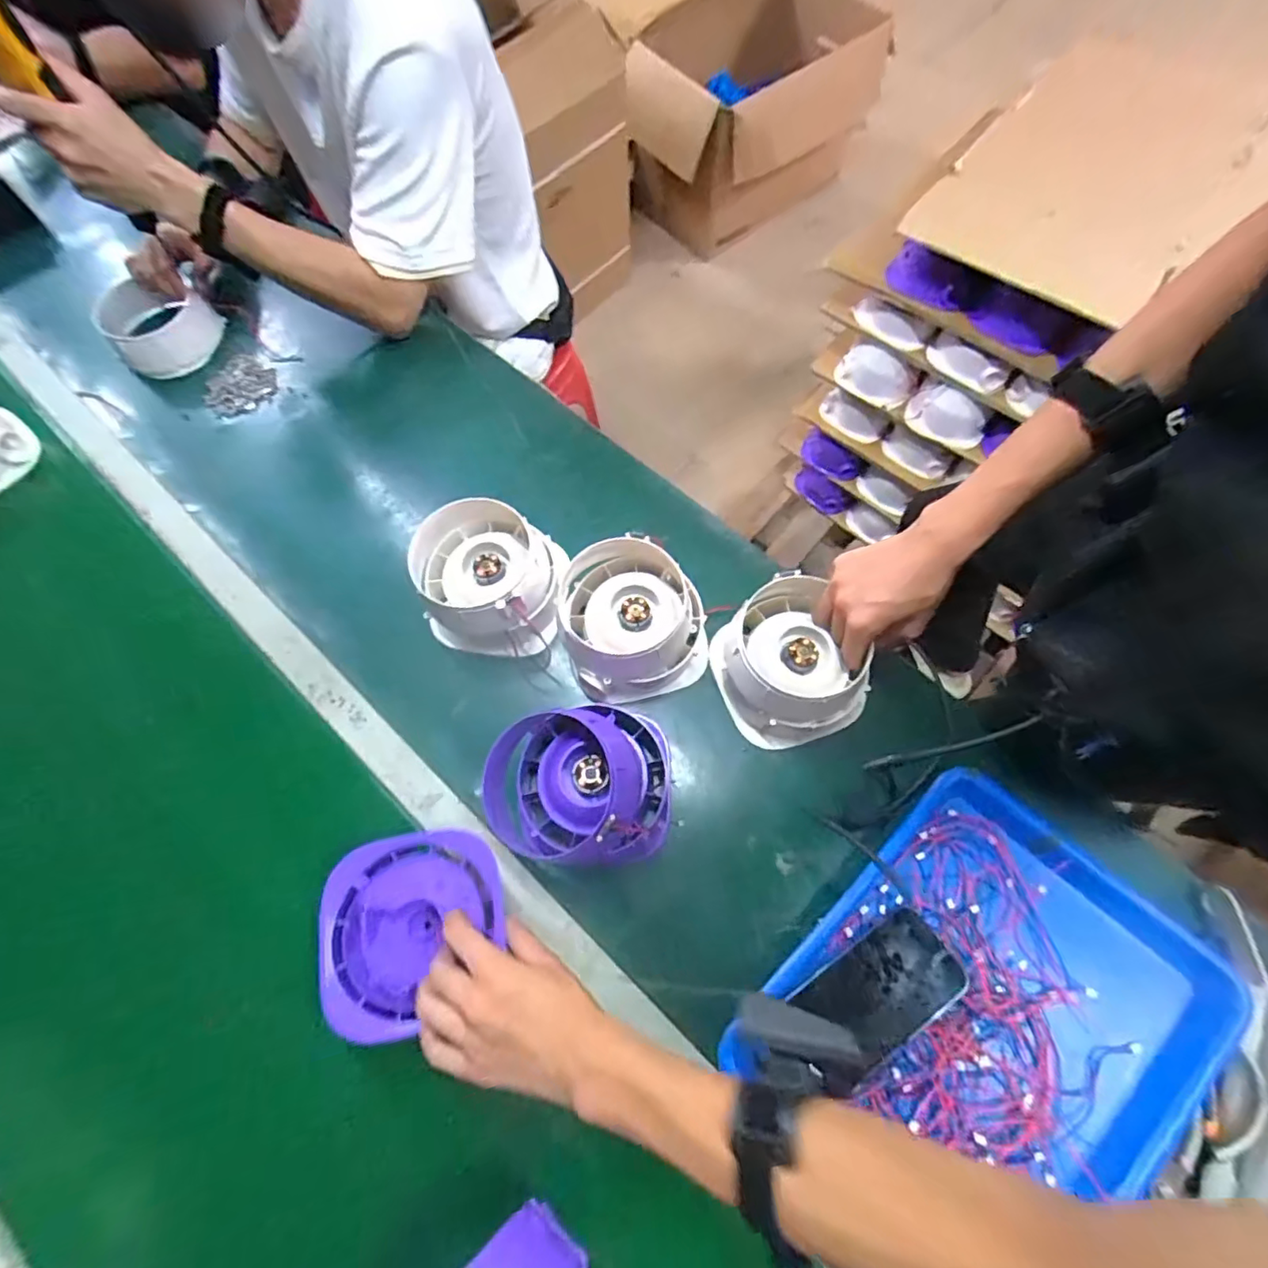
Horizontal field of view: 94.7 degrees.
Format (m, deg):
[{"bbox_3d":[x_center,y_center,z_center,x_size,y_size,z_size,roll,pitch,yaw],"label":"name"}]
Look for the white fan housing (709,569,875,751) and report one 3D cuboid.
[{"bbox_3d":[0.140,0.024,0.546,0.116,0.079,0.146,-19,69,-5],"label":"white fan housing"}]

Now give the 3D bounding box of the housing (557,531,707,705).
[{"bbox_3d":[-0.003,-0.017,0.580,0.130,0.065,0.149,-12,69,-5],"label":"housing"}]

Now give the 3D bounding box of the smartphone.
[{"bbox_3d":[0.193,0.284,0.463,0.141,0.006,0.073,-27,57,-18],"label":"smartphone"}]

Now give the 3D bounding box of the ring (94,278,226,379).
[{"bbox_3d":[-0.596,-0.389,0.732,0.120,0.060,0.120,0,69,0],"label":"ring"}]

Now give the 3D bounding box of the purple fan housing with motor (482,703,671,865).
[{"bbox_3d":[-0.046,0.131,0.521,0.155,0.070,0.136,0,69,0],"label":"purple fan housing with motor"}]

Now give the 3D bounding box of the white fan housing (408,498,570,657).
[{"bbox_3d":[-0.152,-0.060,0.590,0.153,0.088,0.143,0,69,0],"label":"white fan housing"}]

